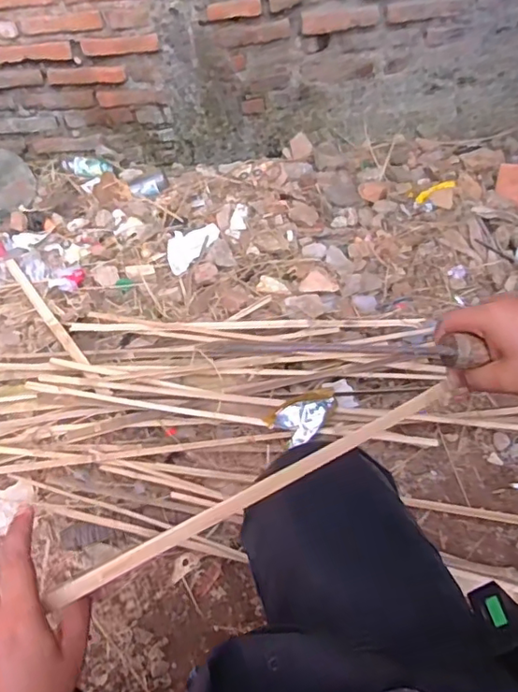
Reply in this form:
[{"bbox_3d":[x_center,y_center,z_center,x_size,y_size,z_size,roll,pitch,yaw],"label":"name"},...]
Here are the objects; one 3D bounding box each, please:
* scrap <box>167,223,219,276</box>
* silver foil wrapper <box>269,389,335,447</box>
[{"bbox_3d":[-0.186,-0.260,1.436,0.104,0.024,0.183,23,53,24],"label":"scrap"},{"bbox_3d":[0.094,0.134,1.073,0.139,0.032,0.077,-21,49,-15],"label":"silver foil wrapper"}]

